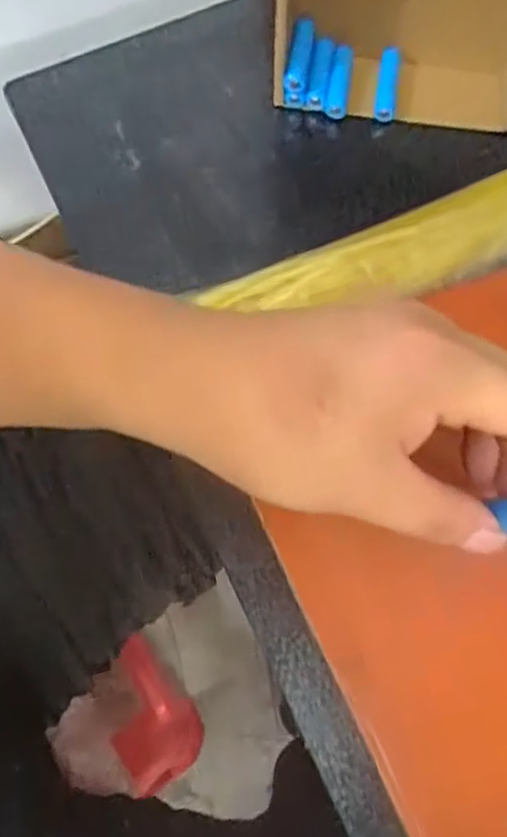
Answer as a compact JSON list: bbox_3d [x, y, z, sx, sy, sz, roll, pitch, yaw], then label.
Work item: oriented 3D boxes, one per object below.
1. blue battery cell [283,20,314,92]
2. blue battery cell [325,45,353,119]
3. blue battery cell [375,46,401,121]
[{"bbox_3d":[0.030,-0.238,0.421,0.013,0.010,0.049,13,103,3],"label":"blue battery cell"},{"bbox_3d":[0.059,-0.229,0.436,0.014,0.013,0.047,10,99,2],"label":"blue battery cell"},{"bbox_3d":[0.091,-0.227,0.437,0.014,0.013,0.050,8,101,1],"label":"blue battery cell"}]

